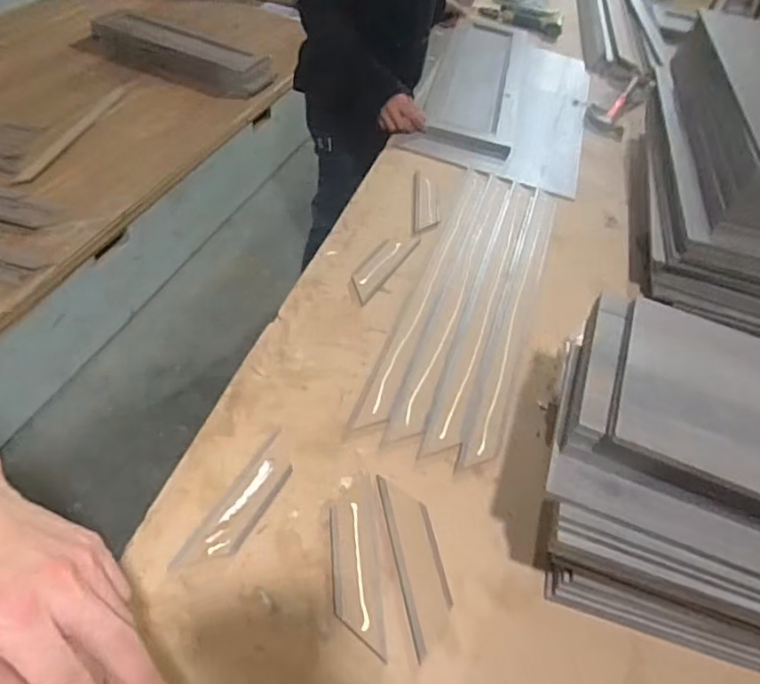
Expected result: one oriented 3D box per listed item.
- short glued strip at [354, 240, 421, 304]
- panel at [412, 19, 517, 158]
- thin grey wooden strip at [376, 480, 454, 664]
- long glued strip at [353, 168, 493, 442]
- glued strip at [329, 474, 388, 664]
[{"bbox_3d":[0.003,-0.118,0.899,0.046,0.005,0.162,29,51,15],"label":"short glued strip"},{"bbox_3d":[0.210,-0.614,1.357,0.231,0.034,0.567,13,48,1],"label":"panel"},{"bbox_3d":[0.039,0.219,0.600,0.046,0.006,0.176,-4,50,-13],"label":"thin grey wooden strip"},{"bbox_3d":[0.086,-0.115,0.915,0.050,0.006,0.633,20,49,7],"label":"long glued strip"},{"bbox_3d":[-0.026,0.217,0.591,0.046,0.006,0.177,1,49,-9],"label":"glued strip"}]

